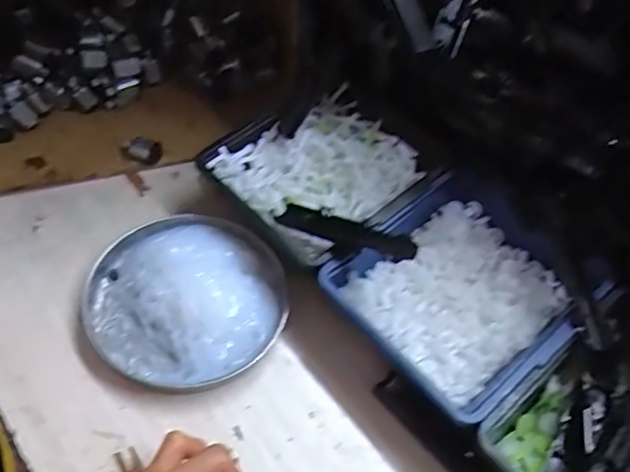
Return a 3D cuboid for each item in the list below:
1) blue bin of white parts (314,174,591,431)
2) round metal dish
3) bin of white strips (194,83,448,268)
[{"bbox_3d":[0.106,0.046,0.429,0.159,0.062,0.145,-31,64,-27],"label":"blue bin of white parts"},{"bbox_3d":[-0.096,0.042,0.434,0.142,0.027,0.140,4,54,-5],"label":"round metal dish"},{"bbox_3d":[0.007,-0.045,0.481,0.141,0.056,0.145,-34,66,-28],"label":"bin of white strips"}]

